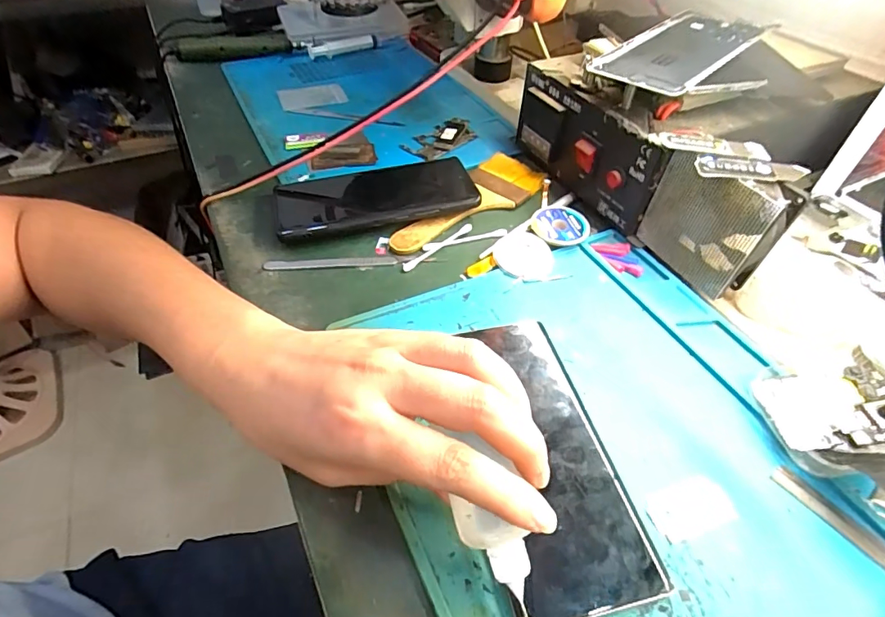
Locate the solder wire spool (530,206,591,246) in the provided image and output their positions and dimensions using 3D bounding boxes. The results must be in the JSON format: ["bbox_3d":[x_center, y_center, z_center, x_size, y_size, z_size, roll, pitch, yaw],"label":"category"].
[{"bbox_3d":[0.095,-0.067,0.373,0.046,0.010,0.046,0,48,0],"label":"solder wire spool"}]

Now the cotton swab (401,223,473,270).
[{"bbox_3d":[-0.004,-0.049,0.362,0.071,0.005,0.007,-34,57,-27],"label":"cotton swab"}]

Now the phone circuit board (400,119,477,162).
[{"bbox_3d":[-0.002,-0.177,0.477,0.081,0.010,0.045,-30,54,-24],"label":"phone circuit board"}]

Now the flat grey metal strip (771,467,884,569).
[{"bbox_3d":[0.195,0.103,0.228,0.012,0.004,0.055,-29,54,-24],"label":"flat grey metal strip"}]

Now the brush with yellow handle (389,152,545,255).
[{"bbox_3d":[0.020,-0.092,0.401,0.060,0.009,0.163,36,57,28],"label":"brush with yellow handle"}]

